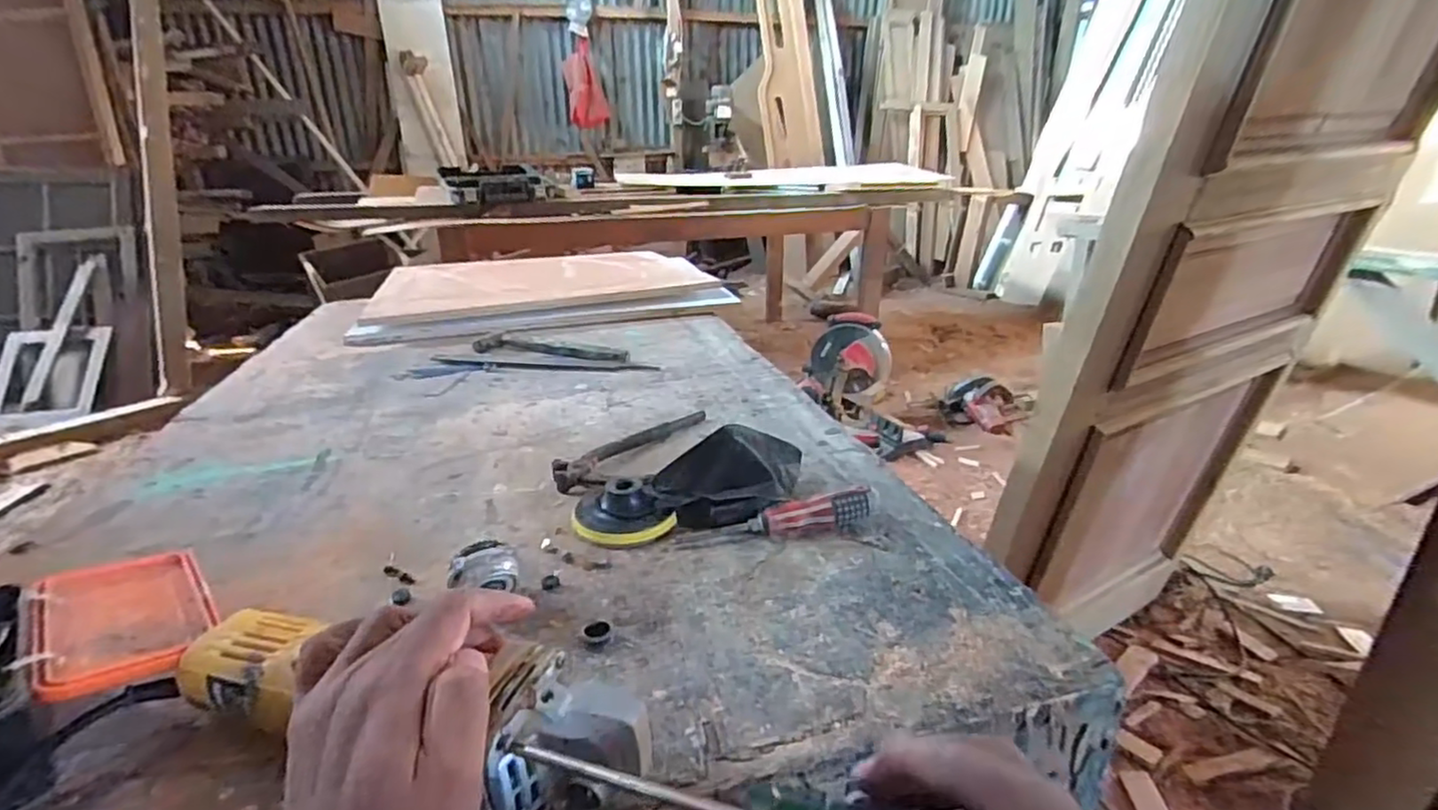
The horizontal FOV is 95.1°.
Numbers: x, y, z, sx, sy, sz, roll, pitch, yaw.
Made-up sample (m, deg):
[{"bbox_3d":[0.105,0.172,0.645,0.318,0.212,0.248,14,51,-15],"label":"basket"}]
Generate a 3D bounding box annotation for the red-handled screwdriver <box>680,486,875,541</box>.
[{"bbox_3d":[0.052,0.094,0.547,0.163,0.031,0.024,-3,23,-8],"label":"red-handled screwdriver"}]

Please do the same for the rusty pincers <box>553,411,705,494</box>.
[{"bbox_3d":[-0.079,0.045,0.698,0.050,0.024,0.211,20,30,40],"label":"rusty pincers"}]

